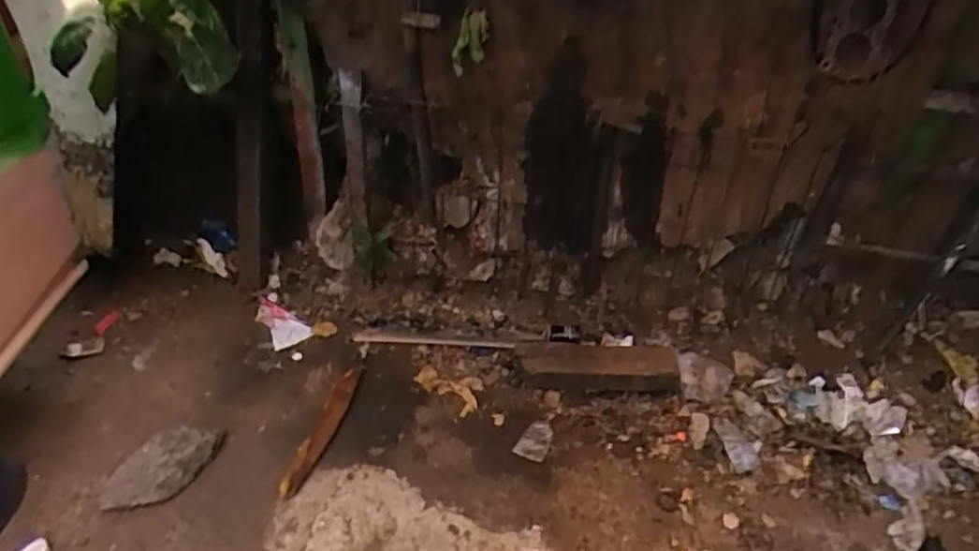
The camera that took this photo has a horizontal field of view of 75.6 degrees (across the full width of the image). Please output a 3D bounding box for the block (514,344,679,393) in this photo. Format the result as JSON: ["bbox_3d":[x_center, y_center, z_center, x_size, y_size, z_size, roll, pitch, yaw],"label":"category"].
[{"bbox_3d":[0.305,0.261,1.809,0.447,0.112,0.119,6,34,2],"label":"block"}]

